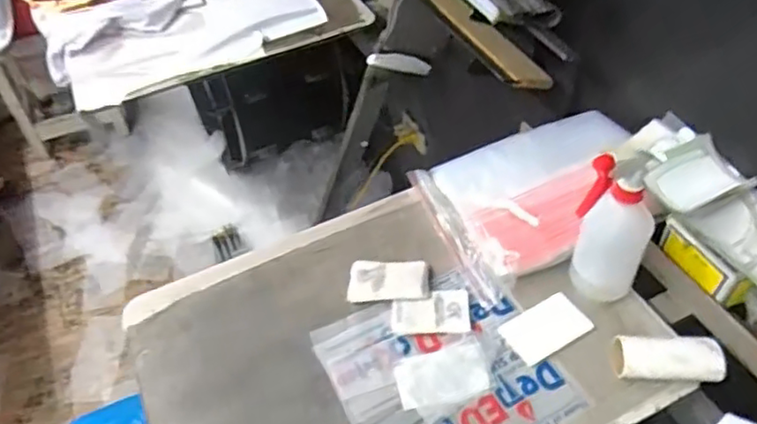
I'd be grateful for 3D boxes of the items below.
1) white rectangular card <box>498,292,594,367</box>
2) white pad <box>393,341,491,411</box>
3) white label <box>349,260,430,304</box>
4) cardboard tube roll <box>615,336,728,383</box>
[{"bbox_3d":[0.191,0.133,0.723,0.096,0.005,0.058,-26,49,-17],"label":"white rectangular card"},{"bbox_3d":[0.070,0.177,0.690,0.100,0.009,0.062,-12,47,-5],"label":"white pad"},{"bbox_3d":[0.014,0.083,0.772,0.099,0.010,0.055,-4,47,4],"label":"white label"},{"bbox_3d":[0.305,0.156,0.669,0.107,0.035,0.047,-1,47,6],"label":"cardboard tube roll"}]

